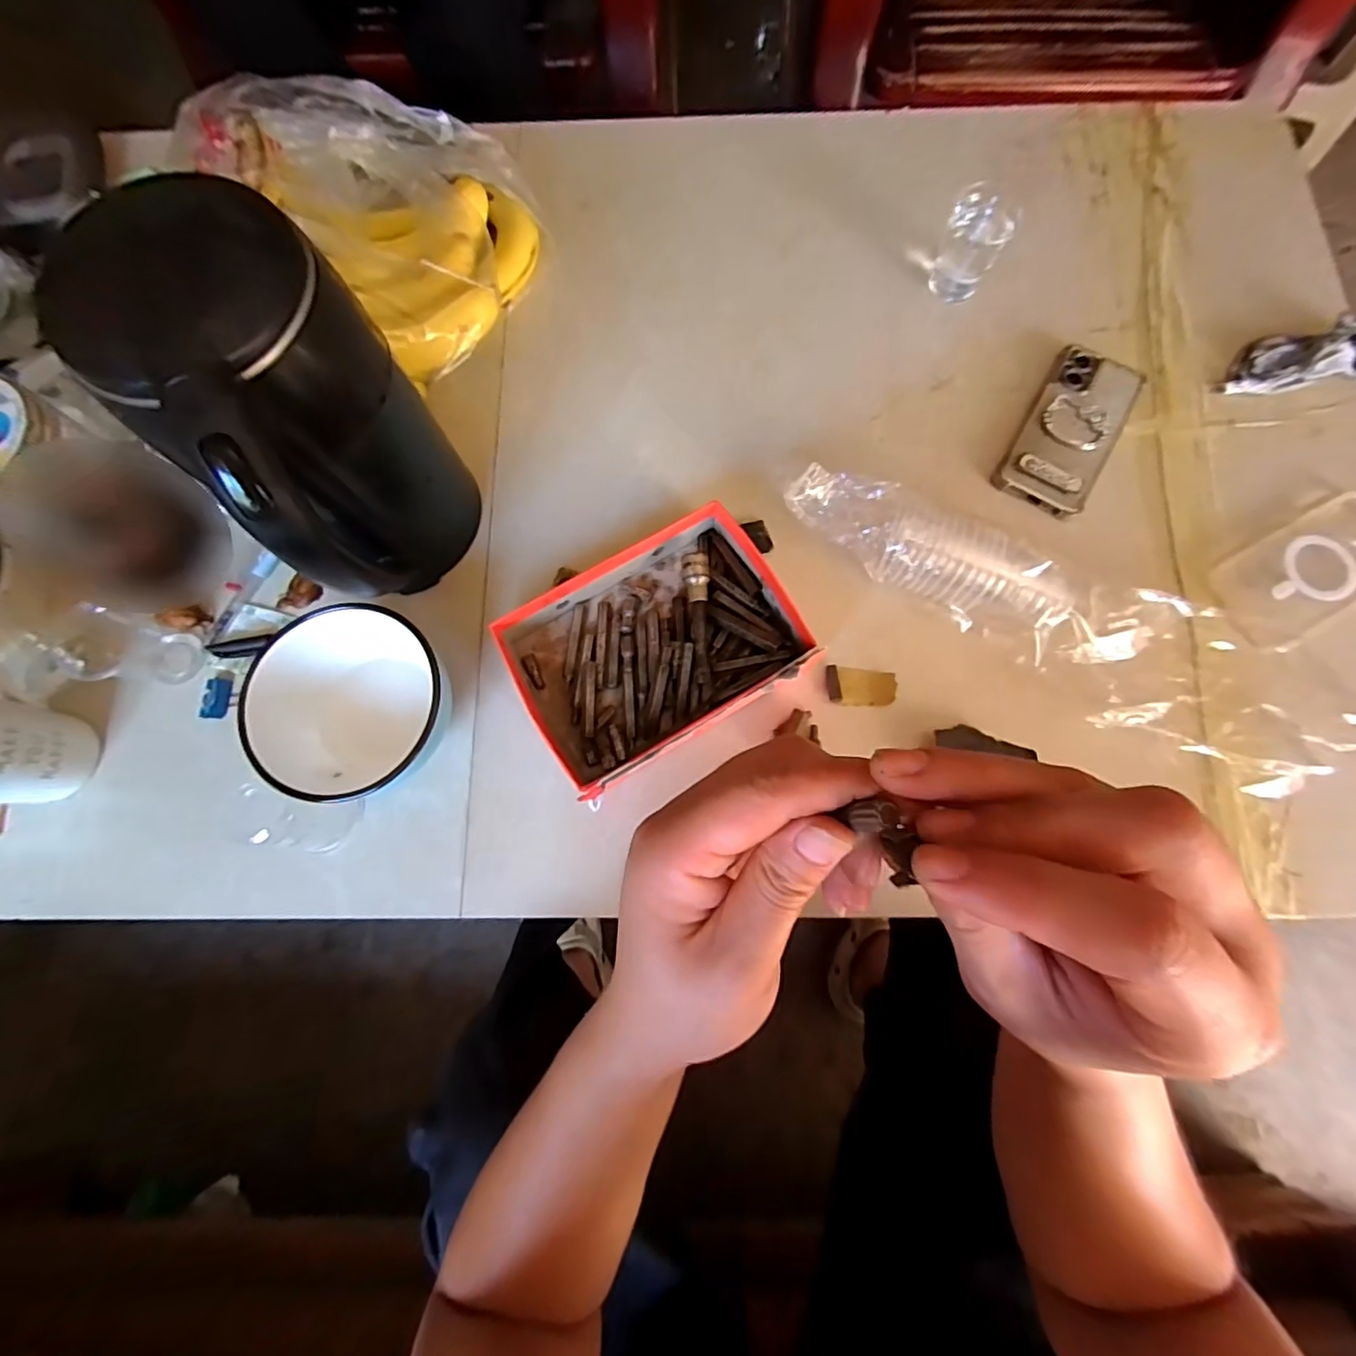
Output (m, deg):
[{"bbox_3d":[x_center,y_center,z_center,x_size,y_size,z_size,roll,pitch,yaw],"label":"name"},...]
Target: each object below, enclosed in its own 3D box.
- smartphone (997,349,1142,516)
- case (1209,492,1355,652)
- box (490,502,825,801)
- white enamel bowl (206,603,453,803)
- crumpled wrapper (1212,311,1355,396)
[{"bbox_3d":[0.345,-0.219,0.512,0.078,0.018,0.163,31,79,9],"label":"smartphone"},{"bbox_3d":[0.524,-0.090,0.478,0.166,0.013,0.078,-28,76,-5],"label":"case"},{"bbox_3d":[-0.010,-0.026,0.457,0.227,0.049,0.162,-29,76,-5],"label":"box"},{"bbox_3d":[-0.247,0.012,0.440,0.131,0.081,0.133,0,76,2],"label":"white enamel bowl"},{"bbox_3d":[0.561,-0.289,0.521,0.137,0.023,0.054,-7,75,0],"label":"crumpled wrapper"}]

